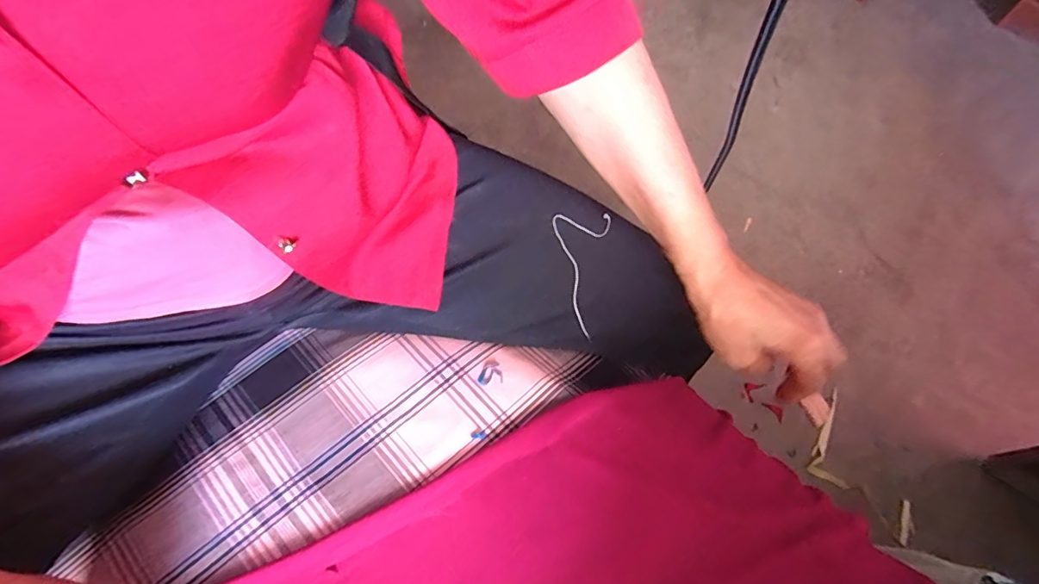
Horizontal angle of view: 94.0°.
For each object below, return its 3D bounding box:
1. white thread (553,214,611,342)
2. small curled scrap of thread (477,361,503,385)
[{"bbox_3d":[0.049,-0.023,0.418,0.057,0.010,0.115,18,76,-26],"label":"white thread"},{"bbox_3d":[-0.026,0.069,0.413,0.020,0.004,0.019,-14,62,-7],"label":"small curled scrap of thread"}]

